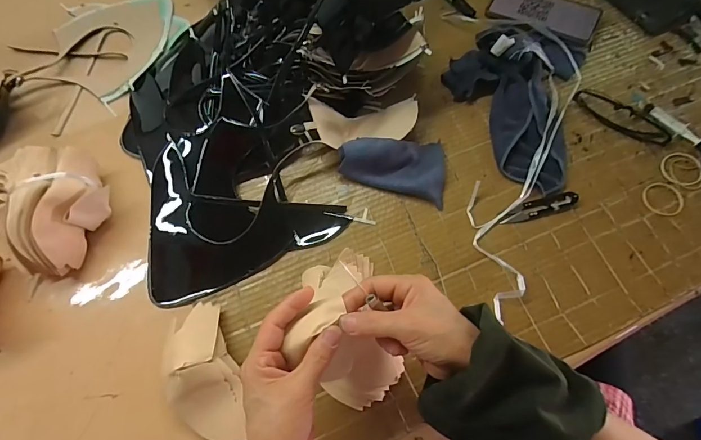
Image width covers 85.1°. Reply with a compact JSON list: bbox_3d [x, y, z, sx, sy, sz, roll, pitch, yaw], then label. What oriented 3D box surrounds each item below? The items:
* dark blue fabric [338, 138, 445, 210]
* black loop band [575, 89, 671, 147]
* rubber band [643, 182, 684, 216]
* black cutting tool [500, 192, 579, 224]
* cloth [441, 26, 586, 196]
[{"bbox_3d":[0.058,-0.077,0.505,0.139,0.043,0.090,8,70,5],"label":"dark blue fabric"},{"bbox_3d":[0.380,-0.146,0.532,0.133,0.016,0.046,32,74,13],"label":"black loop band"},{"bbox_3d":[0.405,-0.027,0.493,0.048,0.004,0.046,-1,69,2],"label":"rubber band"},{"bbox_3d":[0.245,-0.017,0.494,0.100,0.009,0.022,-18,70,-5],"label":"black cutting tool"},{"bbox_3d":[0.227,-0.181,0.527,0.181,0.060,0.250,16,71,8],"label":"cloth"}]

